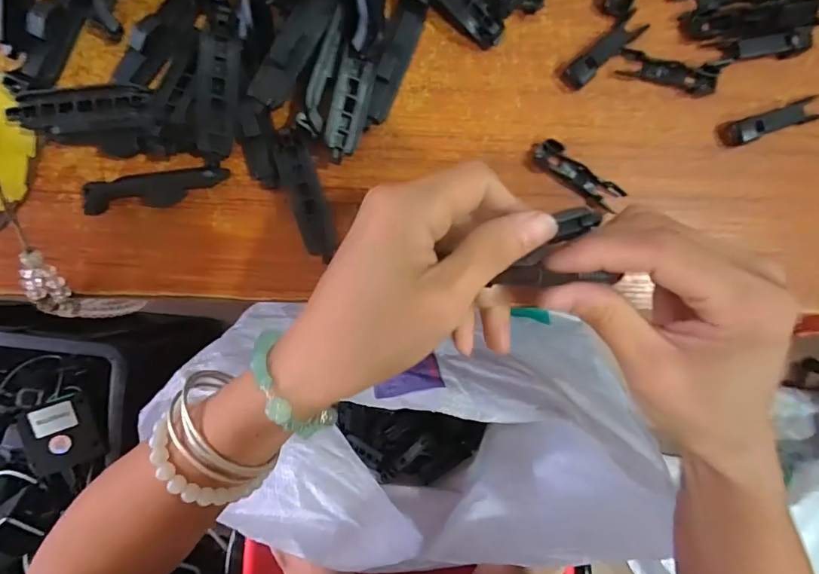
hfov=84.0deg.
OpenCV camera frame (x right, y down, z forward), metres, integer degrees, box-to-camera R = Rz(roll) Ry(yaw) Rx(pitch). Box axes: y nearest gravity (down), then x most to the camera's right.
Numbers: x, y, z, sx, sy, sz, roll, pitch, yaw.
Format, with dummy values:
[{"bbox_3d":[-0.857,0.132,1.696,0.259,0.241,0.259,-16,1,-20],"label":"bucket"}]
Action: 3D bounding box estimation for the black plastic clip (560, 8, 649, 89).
[{"bbox_3d":[0.109,-0.132,0.253,0.053,0.010,0.013,-42,92,-1],"label":"black plastic clip"}]

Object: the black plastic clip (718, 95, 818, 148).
[{"bbox_3d":[0.203,-0.092,0.255,0.056,0.011,0.013,-19,92,-1],"label":"black plastic clip"}]

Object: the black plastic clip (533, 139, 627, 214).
[{"bbox_3d":[0.094,-0.062,0.255,0.055,0.010,0.016,34,90,-2],"label":"black plastic clip"}]

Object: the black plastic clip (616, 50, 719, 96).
[{"bbox_3d":[0.145,-0.120,0.255,0.052,0.008,0.015,13,91,-2],"label":"black plastic clip"}]

